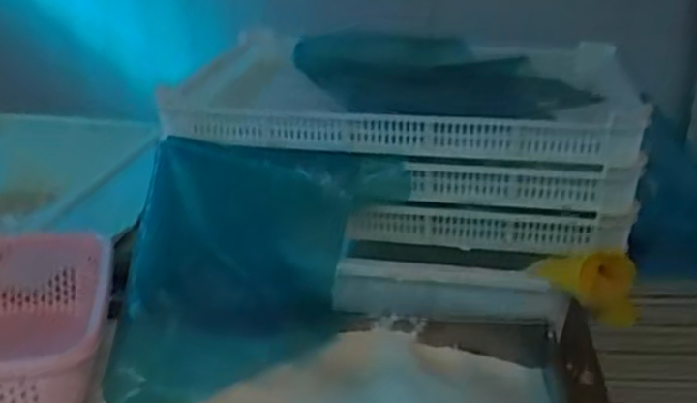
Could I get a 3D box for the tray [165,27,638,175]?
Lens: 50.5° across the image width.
[{"bbox_3d":[0.075,-0.137,0.989,0.550,0.092,0.371,4,25,9],"label":"tray"}]

